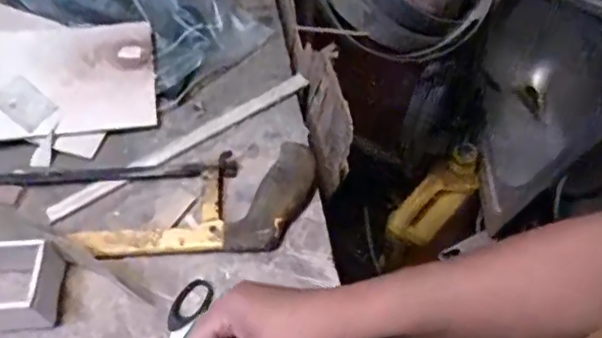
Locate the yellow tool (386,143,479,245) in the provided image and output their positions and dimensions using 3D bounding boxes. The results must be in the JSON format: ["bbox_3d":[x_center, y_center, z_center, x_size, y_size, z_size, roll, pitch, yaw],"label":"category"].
[{"bbox_3d":[0.258,0.051,1.063,0.074,0.228,0.071,45,28,22],"label":"yellow tool"}]

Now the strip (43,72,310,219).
[{"bbox_3d":[-0.117,-0.028,0.582,0.294,0.011,0.019,-31,65,-19],"label":"strip"}]

